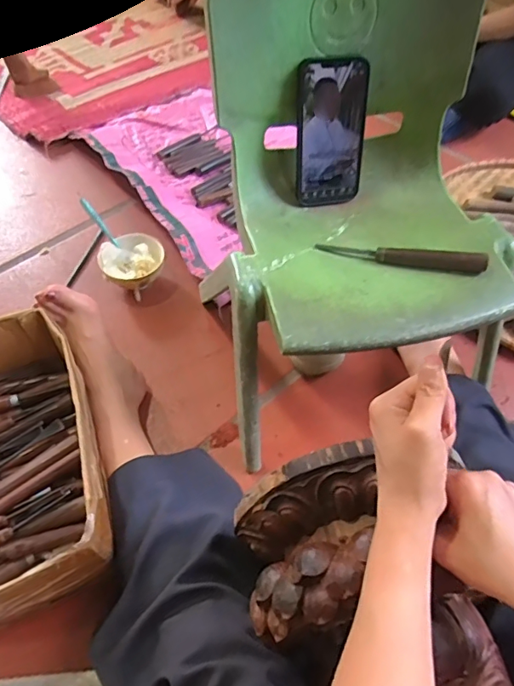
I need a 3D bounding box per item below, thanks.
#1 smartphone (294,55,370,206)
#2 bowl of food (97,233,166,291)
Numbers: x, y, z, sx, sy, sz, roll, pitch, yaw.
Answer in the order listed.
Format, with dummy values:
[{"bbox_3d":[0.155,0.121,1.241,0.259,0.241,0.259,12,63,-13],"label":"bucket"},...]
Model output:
[{"bbox_3d":[0.090,-0.245,0.589,0.089,0.162,0.012,-7,39,-3],"label":"smartphone"},{"bbox_3d":[-0.211,-0.132,0.853,0.105,0.058,0.099,1,56,-1],"label":"bowl of food"}]

